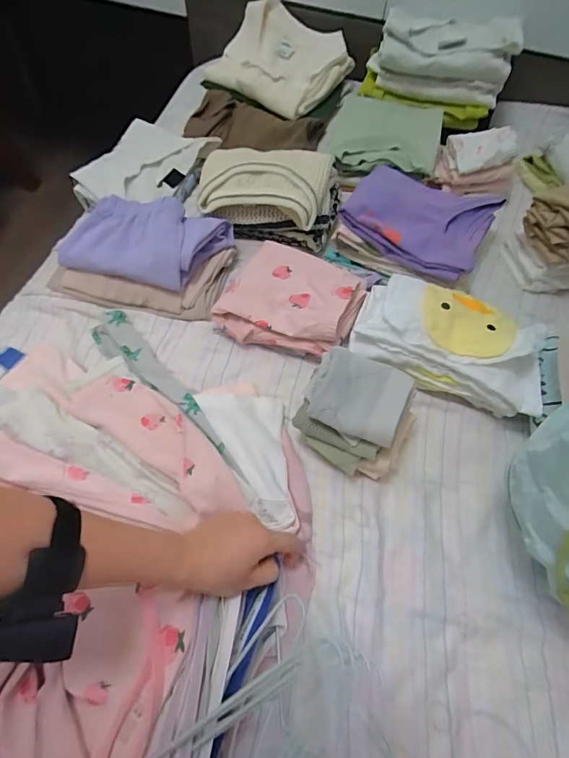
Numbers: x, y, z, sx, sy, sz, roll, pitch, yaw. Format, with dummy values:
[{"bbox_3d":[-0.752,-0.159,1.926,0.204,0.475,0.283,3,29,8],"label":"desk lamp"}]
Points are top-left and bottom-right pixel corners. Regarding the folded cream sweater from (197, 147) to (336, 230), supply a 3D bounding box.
[{"bbox_3d":[-0.036,-0.307,0.625,0.199,0.047,0.135,11,64,4],"label":"folded cream sweater"}]

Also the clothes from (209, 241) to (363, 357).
[{"bbox_3d":[0.012,-0.115,0.570,0.173,0.046,0.167,27,65,10],"label":"clothes"}]

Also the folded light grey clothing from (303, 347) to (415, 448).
[{"bbox_3d":[0.077,0.014,0.440,0.101,0.038,0.084,23,65,10],"label":"folded light grey clothing"}]

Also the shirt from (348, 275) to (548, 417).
[{"bbox_3d":[0.208,-0.047,0.519,0.227,0.066,0.115,22,64,8],"label":"shirt"}]

